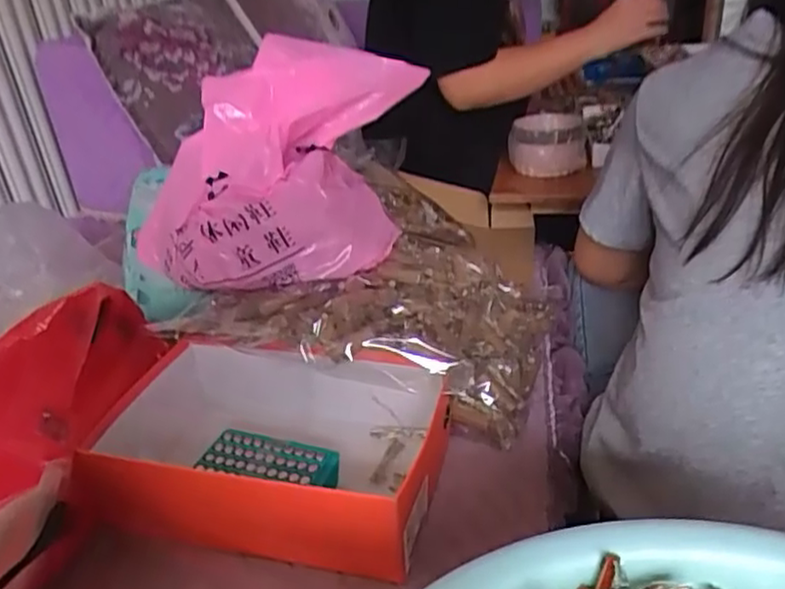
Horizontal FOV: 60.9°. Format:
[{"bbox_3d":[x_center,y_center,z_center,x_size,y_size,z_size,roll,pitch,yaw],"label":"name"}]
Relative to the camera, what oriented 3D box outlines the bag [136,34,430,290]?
[{"bbox_3d":[-0.153,-0.150,0.762,0.266,0.216,0.226,19,37,39],"label":"bag"}]

